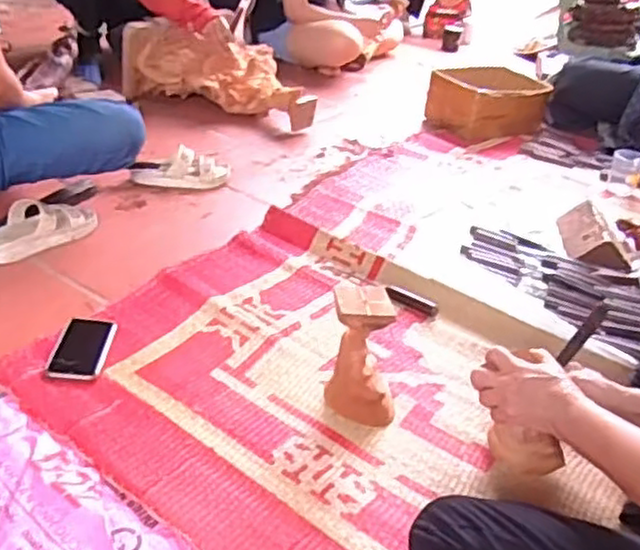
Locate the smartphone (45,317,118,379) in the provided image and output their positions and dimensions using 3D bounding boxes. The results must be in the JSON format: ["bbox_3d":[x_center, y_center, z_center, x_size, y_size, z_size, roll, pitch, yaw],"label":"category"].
[{"bbox_3d":[-0.362,0.106,1.094,0.076,0.013,0.152,4,32,-6],"label":"smartphone"}]

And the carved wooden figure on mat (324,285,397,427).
[{"bbox_3d":[0.065,0.118,1.026,0.104,0.174,0.095,5,31,-4],"label":"carved wooden figure on mat"}]

